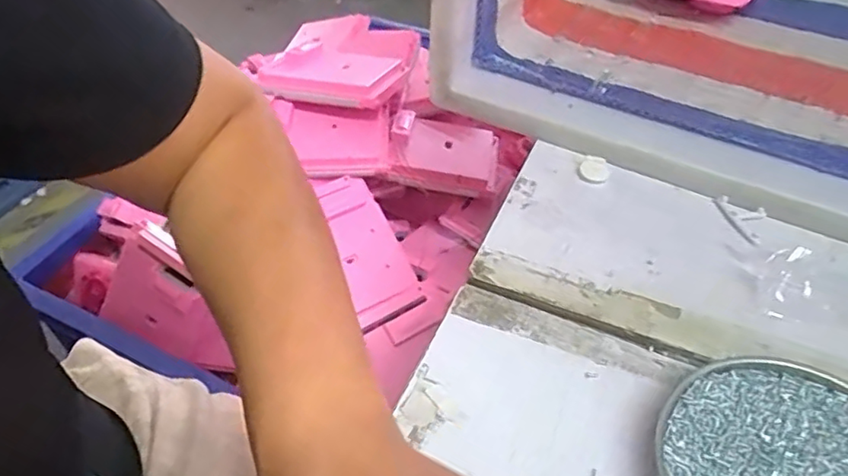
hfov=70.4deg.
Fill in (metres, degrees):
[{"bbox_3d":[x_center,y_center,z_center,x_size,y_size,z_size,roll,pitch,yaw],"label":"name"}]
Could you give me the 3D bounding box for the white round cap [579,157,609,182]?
[{"bbox_3d":[0.131,-0.053,0.461,0.021,0.004,0.021,15,47,14],"label":"white round cap"}]

